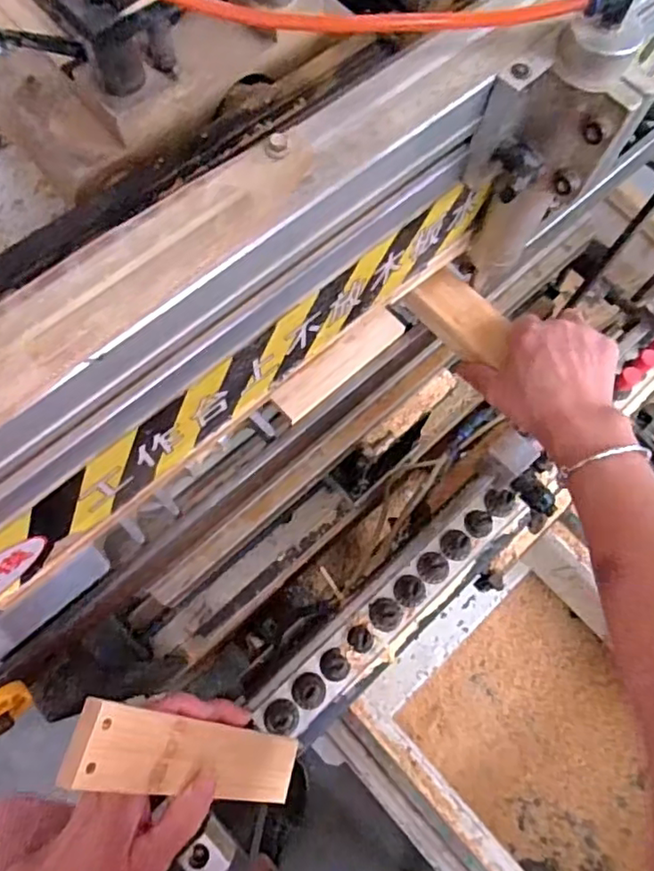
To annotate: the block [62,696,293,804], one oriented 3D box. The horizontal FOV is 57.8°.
[{"bbox_3d":[-0.077,0.200,0.366,0.015,0.182,0.040,5,65,41],"label":"block"}]

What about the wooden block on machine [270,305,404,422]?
[{"bbox_3d":[0.008,-0.059,0.497,0.127,0.019,0.033,-40,118,-13],"label":"wooden block on machine"}]

